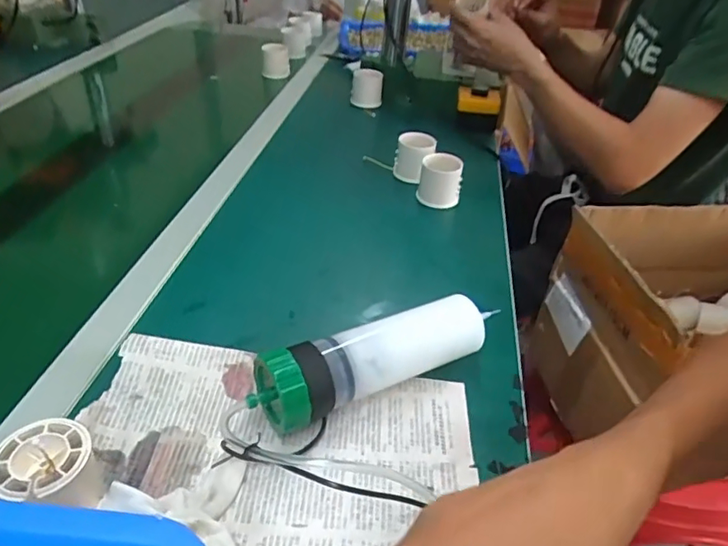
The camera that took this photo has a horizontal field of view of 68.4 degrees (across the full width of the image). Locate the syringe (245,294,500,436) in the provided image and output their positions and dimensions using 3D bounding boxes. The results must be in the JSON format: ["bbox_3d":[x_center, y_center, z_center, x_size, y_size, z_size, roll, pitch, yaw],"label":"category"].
[{"bbox_3d":[0.017,0.068,0.433,0.221,0.062,0.050,-17,42,-27],"label":"syringe"}]

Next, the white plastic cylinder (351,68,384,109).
[{"bbox_3d":[0.006,-0.327,0.933,0.054,0.061,0.062,4,36,-2],"label":"white plastic cylinder"}]

